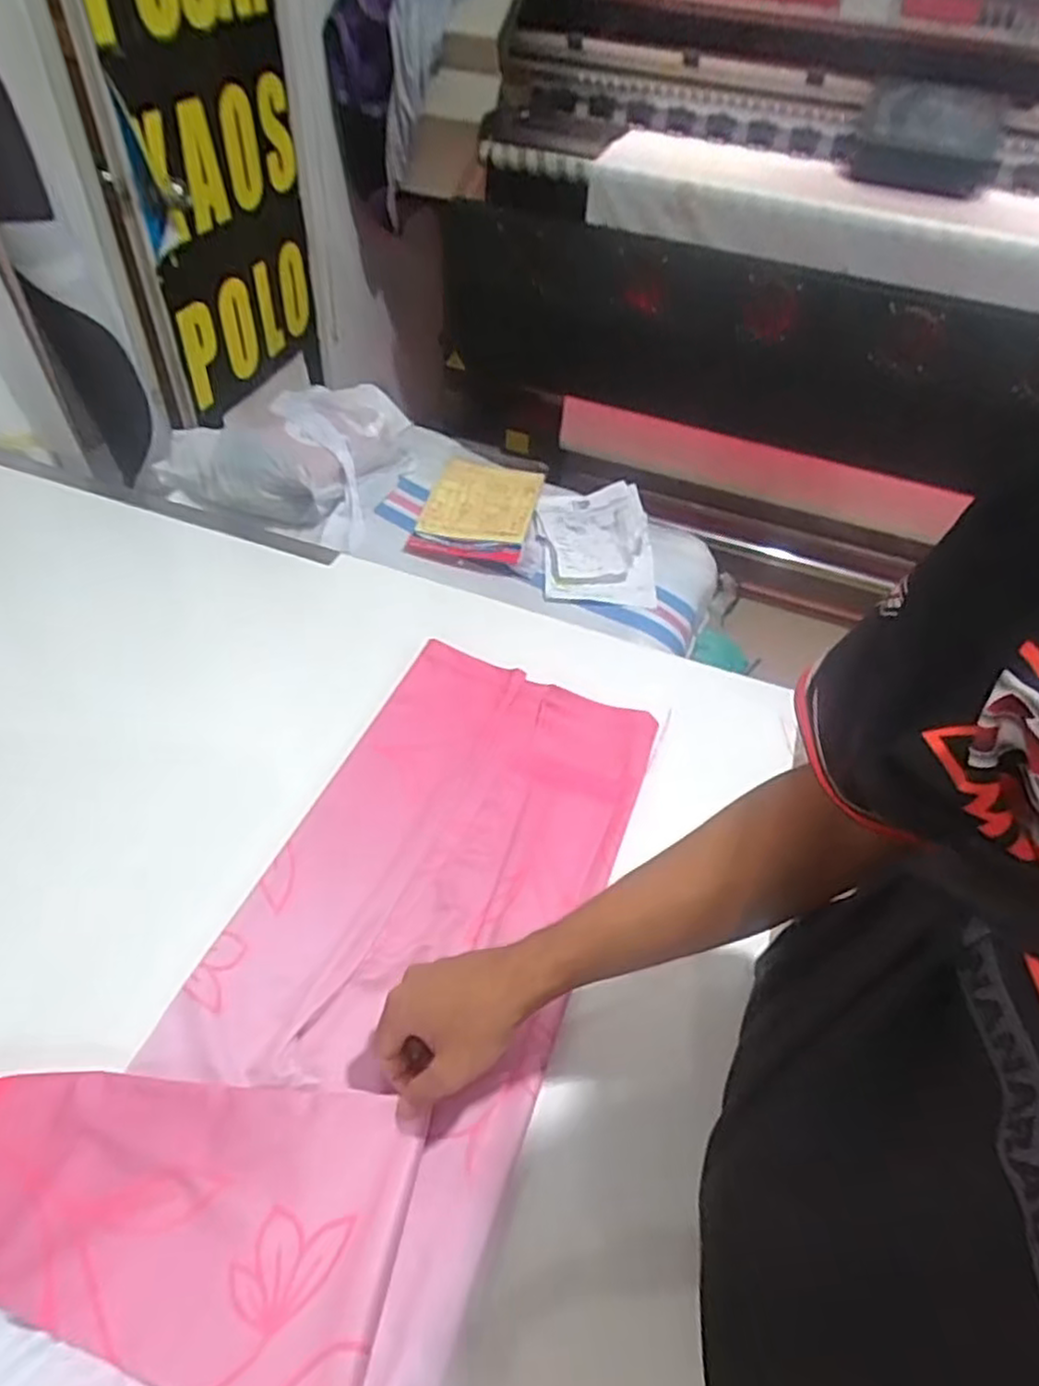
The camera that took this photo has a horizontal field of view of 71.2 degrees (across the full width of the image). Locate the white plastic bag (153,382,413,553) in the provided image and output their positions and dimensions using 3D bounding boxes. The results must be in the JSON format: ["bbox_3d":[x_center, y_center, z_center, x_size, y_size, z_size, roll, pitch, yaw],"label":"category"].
[{"bbox_3d":[-0.357,-0.364,1.095,0.322,0.107,0.266,14,48,8],"label":"white plastic bag"}]

